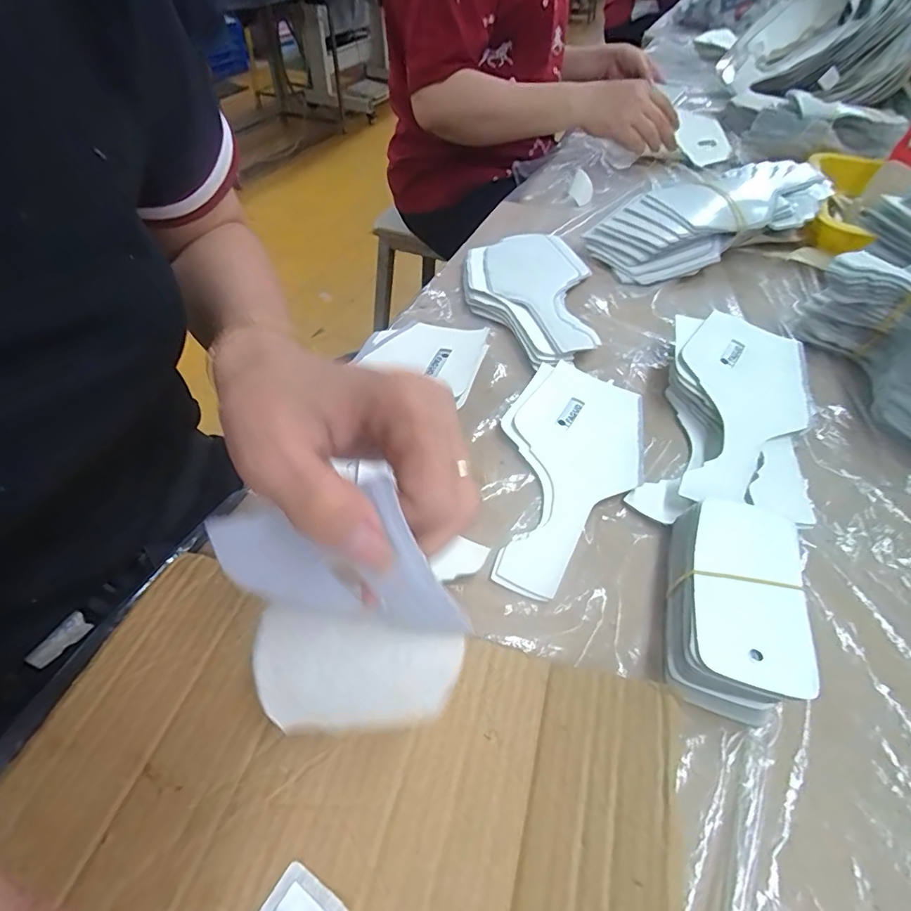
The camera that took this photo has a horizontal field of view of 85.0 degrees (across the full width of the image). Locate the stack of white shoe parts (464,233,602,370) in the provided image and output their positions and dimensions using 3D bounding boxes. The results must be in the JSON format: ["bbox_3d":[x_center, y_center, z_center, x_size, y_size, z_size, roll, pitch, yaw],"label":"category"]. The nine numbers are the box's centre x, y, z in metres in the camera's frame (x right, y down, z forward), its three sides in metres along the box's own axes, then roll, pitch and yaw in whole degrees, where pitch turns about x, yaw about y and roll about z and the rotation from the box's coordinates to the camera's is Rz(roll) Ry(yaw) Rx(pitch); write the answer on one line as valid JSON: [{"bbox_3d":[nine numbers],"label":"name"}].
[{"bbox_3d":[0.069,-0.158,0.480,0.117,0.018,0.200,5,49,1],"label":"stack of white shoe parts"}]

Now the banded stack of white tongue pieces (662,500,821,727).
[{"bbox_3d":[0.150,0.078,0.269,0.062,0.036,0.109,17,51,11],"label":"banded stack of white tongue pieces"}]

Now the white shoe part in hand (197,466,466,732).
[{"bbox_3d":[-0.045,0.061,0.192,0.091,0.114,0.015,-11,23,16],"label":"white shoe part in hand"}]

